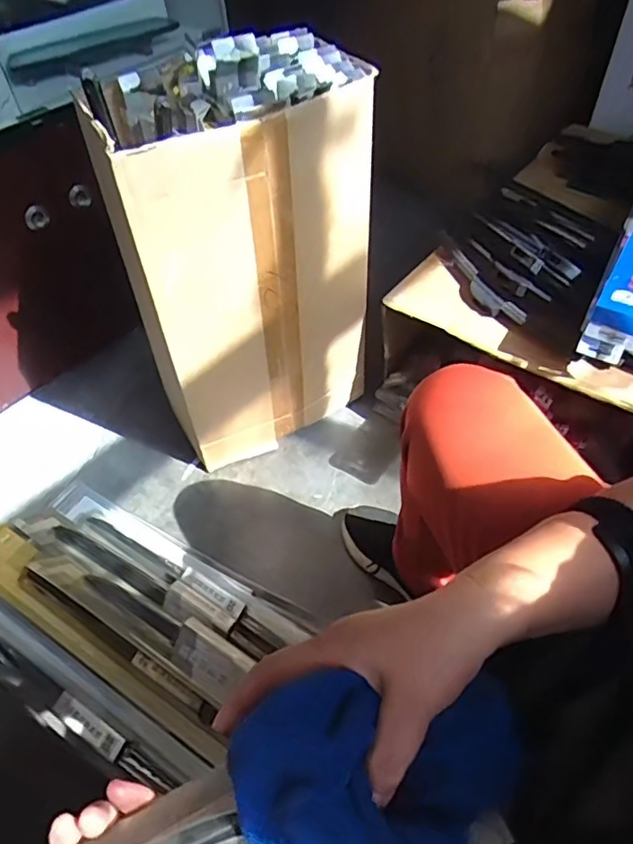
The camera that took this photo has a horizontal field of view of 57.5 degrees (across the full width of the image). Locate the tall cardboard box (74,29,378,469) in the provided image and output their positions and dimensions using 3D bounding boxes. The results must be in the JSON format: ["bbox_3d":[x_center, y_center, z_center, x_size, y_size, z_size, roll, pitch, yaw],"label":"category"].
[{"bbox_3d":[-0.093,-0.226,0.873,0.330,0.539,0.192,-22,52,-14],"label":"tall cardboard box"}]

